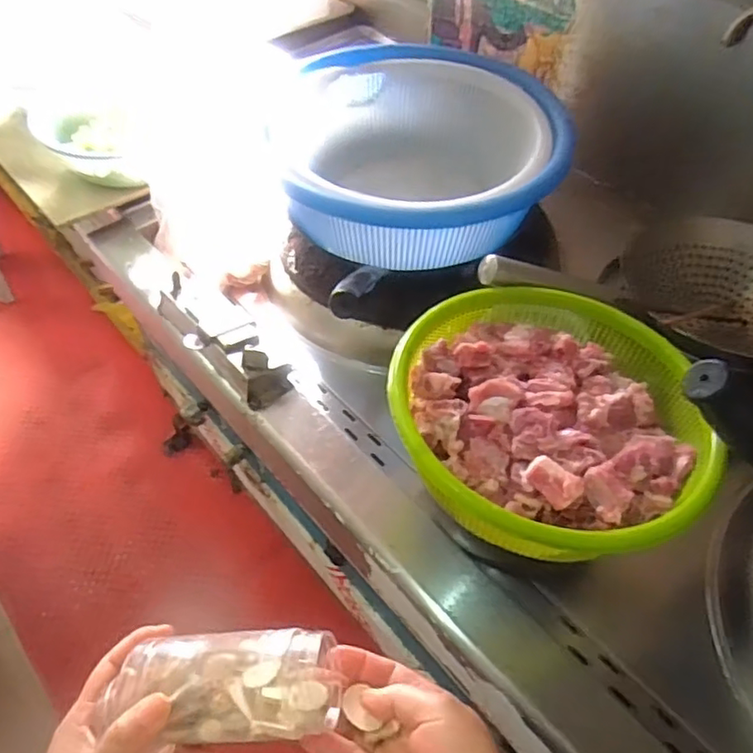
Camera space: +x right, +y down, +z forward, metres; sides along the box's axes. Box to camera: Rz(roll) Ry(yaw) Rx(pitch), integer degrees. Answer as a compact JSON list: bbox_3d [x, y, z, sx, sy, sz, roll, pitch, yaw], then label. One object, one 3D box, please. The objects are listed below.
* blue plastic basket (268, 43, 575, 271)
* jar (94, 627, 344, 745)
[{"bbox_3d":[0.063,-0.302,0.854,0.364,0.147,0.355,2,51,0],"label":"blue plastic basket"},{"bbox_3d":[-0.085,0.174,0.345,0.130,0.044,0.053,3,51,-4],"label":"jar"}]

